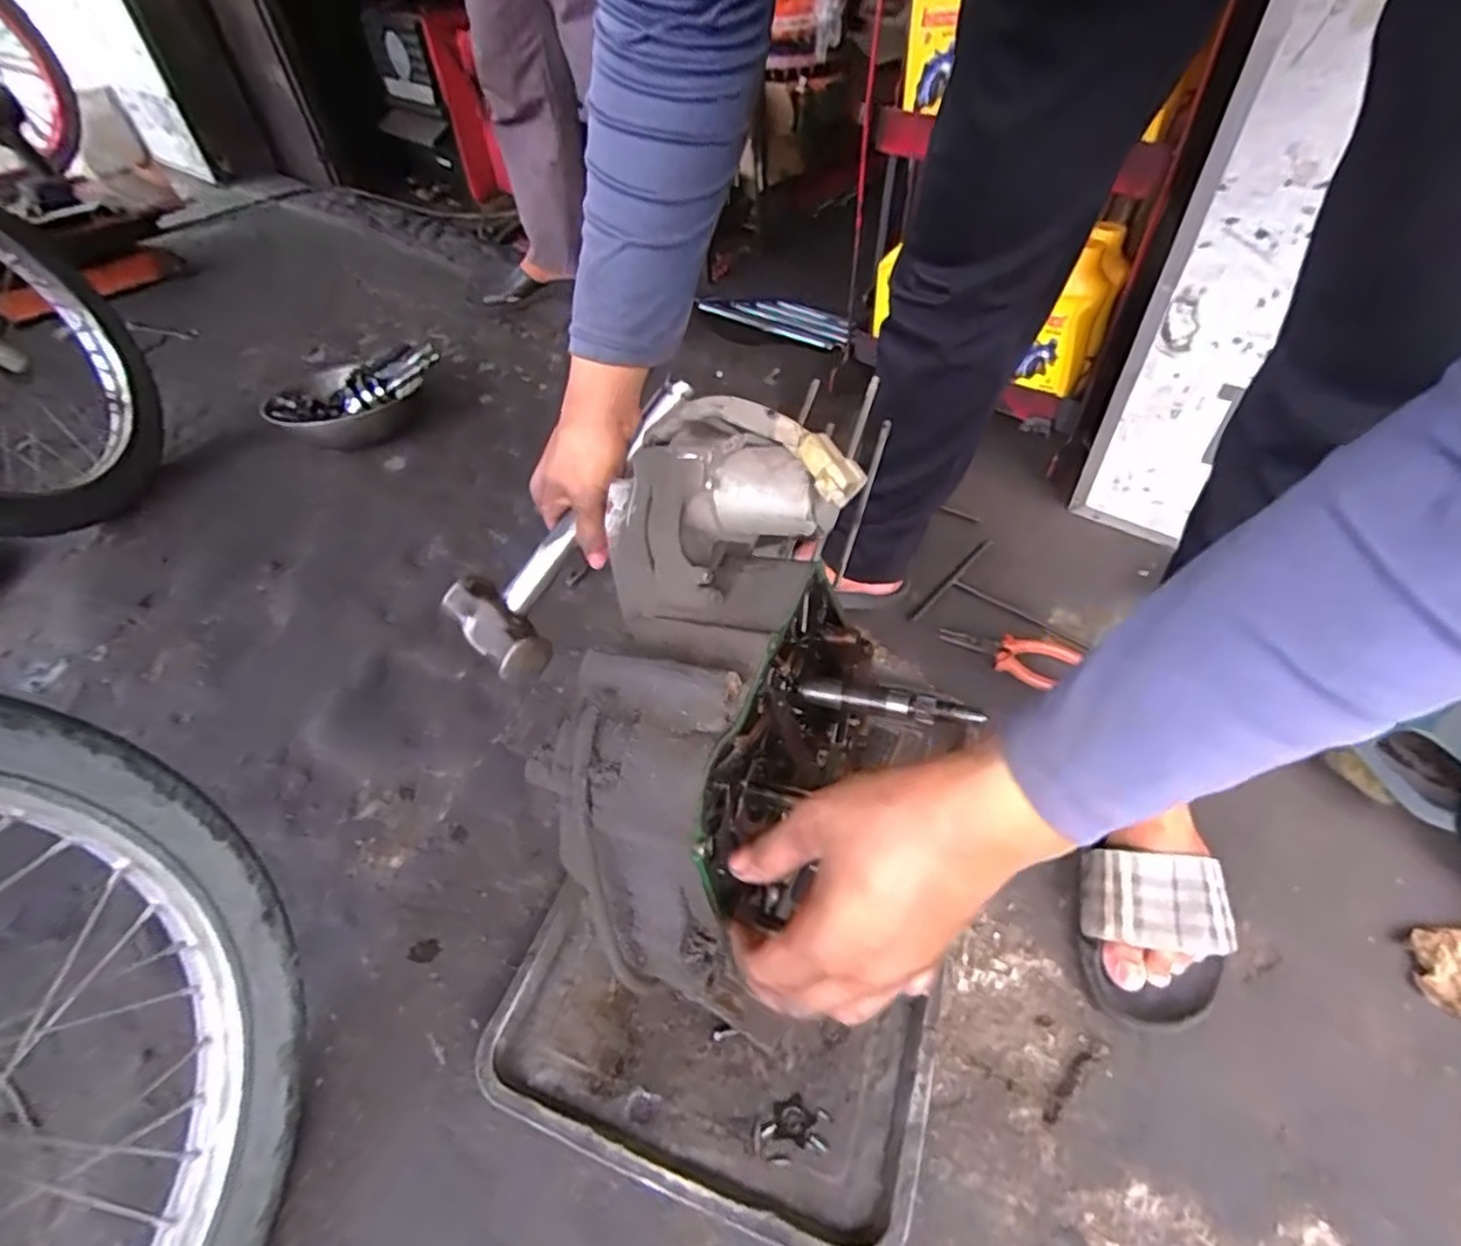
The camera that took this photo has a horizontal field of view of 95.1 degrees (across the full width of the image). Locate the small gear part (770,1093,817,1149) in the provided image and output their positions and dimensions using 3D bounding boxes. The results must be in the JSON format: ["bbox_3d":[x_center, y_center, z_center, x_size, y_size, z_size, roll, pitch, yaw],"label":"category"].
[{"bbox_3d":[0.048,0.381,0.513,0.032,0.004,0.032,-2,48,3],"label":"small gear part"}]

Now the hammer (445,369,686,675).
[{"bbox_3d":[-0.122,-0.085,0.522,0.094,0.040,0.257,35,90,30],"label":"hammer"}]

